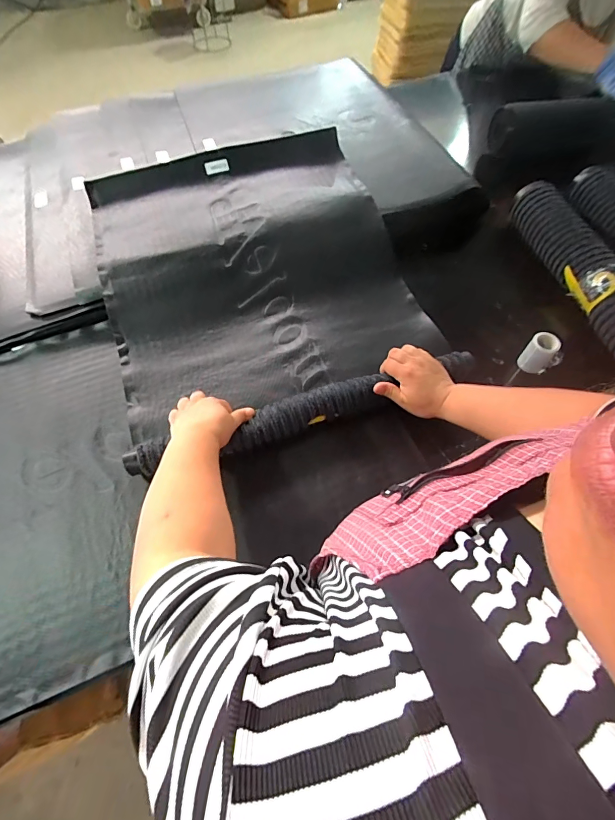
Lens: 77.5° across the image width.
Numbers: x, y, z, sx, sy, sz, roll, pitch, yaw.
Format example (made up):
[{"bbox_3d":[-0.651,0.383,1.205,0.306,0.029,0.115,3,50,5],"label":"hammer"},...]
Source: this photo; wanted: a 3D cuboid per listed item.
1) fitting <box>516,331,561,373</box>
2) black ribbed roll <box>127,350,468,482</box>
[{"bbox_3d":[0.409,-0.103,0.675,0.042,0.062,0.038,23,63,14],"label":"fitting"},{"bbox_3d":[0.009,-0.002,0.616,0.570,0.046,0.056,-17,61,-10],"label":"black ribbed roll"}]

